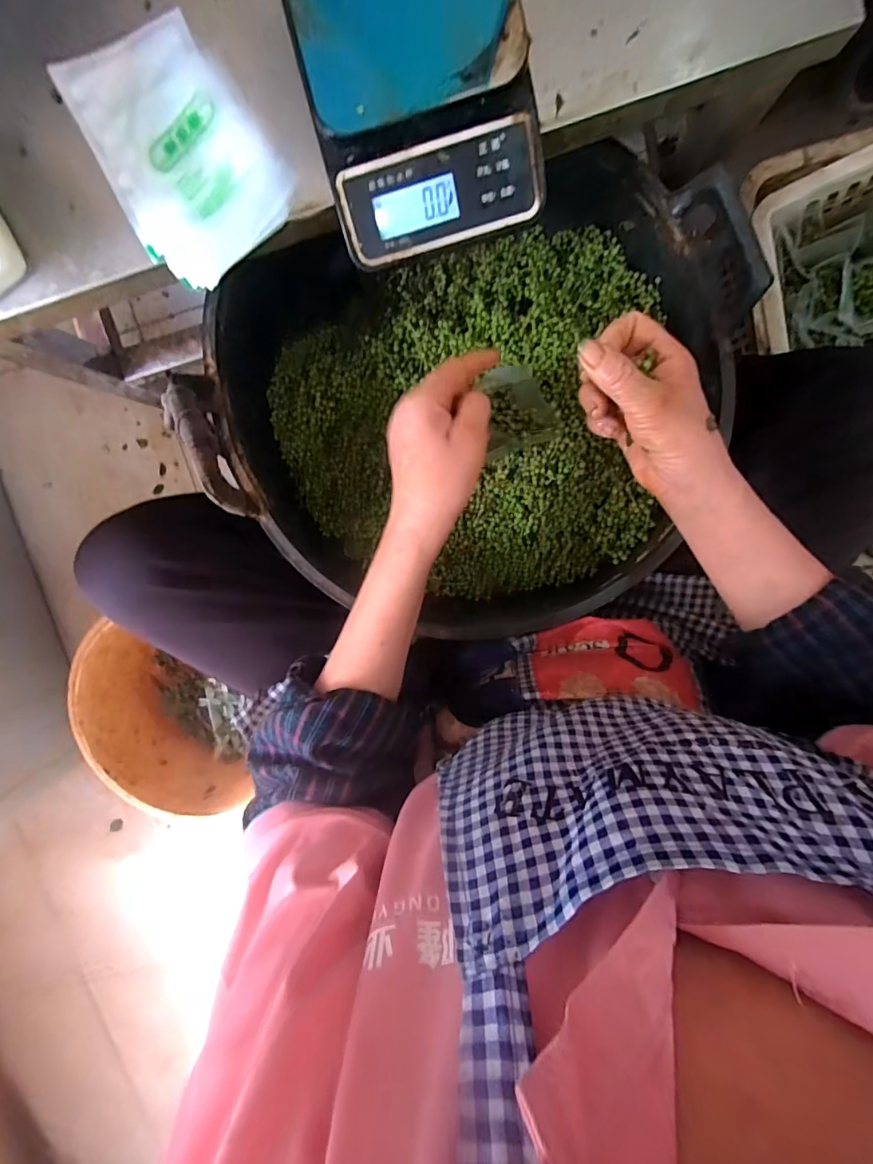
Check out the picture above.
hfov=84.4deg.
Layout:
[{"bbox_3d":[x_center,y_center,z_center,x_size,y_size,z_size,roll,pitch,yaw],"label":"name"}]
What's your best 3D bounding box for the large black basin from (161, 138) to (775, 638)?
[{"bbox_3d":[0.031,-0.158,0.482,0.453,0.163,0.383,-5,98,3],"label":"large black basin"}]

